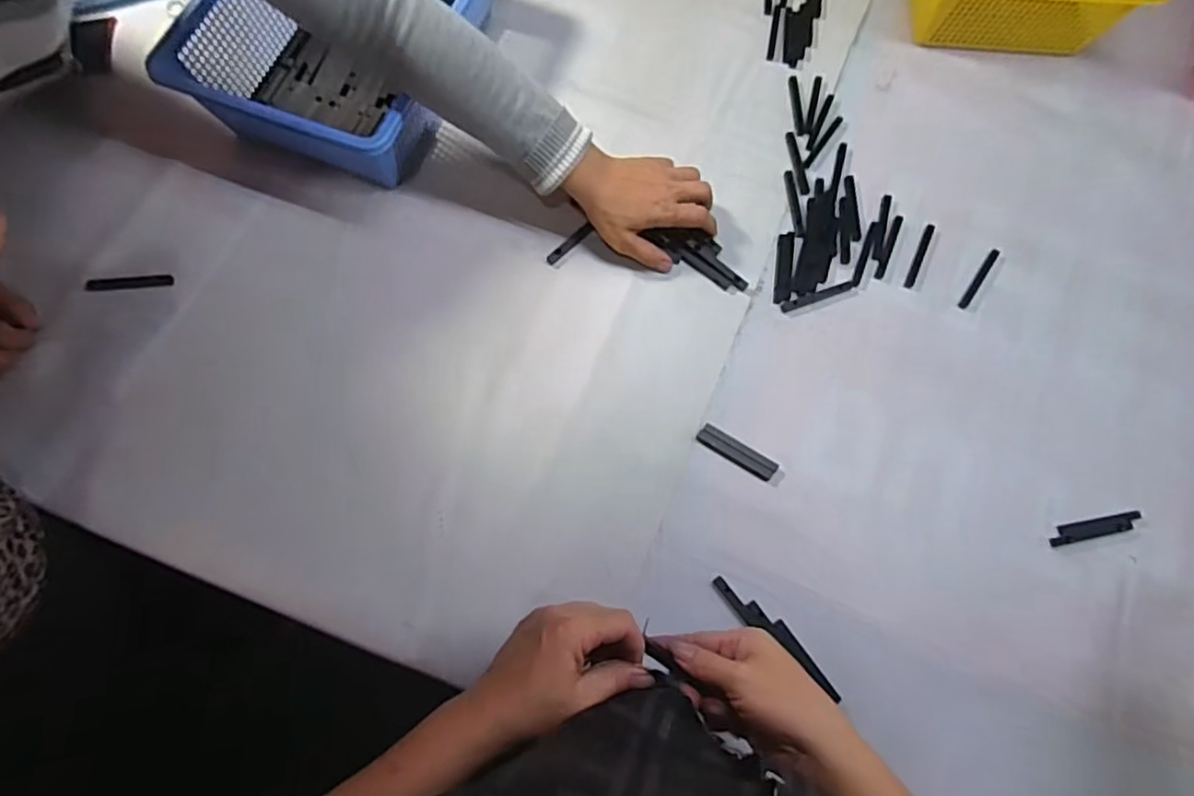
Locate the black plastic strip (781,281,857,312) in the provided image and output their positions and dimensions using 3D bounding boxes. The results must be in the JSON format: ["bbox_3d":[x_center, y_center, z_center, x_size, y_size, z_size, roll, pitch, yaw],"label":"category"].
[{"bbox_3d":[0.220,-0.102,0.623,0.082,0.004,0.010,-19,73,-8],"label":"black plastic strip"}]

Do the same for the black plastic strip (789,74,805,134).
[{"bbox_3d":[0.219,-0.322,0.689,0.010,0.004,0.077,0,72,-2],"label":"black plastic strip"}]

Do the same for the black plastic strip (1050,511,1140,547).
[{"bbox_3d":[0.441,0.115,0.556,0.081,0.006,0.016,-11,73,-5],"label":"black plastic strip"}]

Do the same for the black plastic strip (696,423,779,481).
[{"bbox_3d":[0.127,0.049,0.571,0.074,0.004,0.019,32,74,8],"label":"black plastic strip"}]

